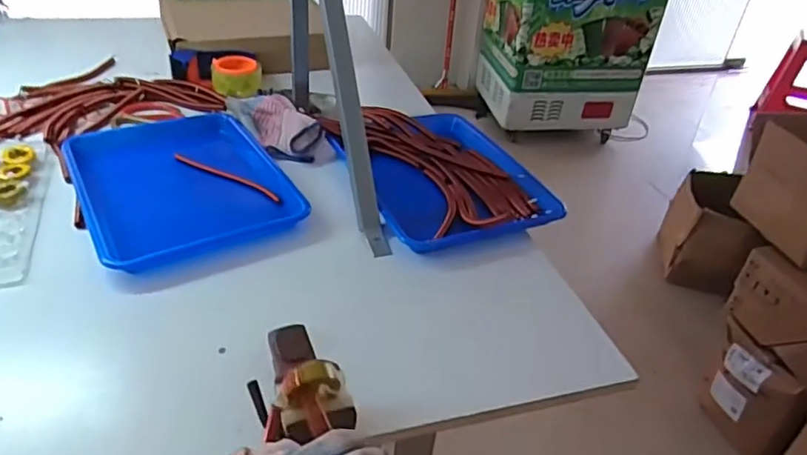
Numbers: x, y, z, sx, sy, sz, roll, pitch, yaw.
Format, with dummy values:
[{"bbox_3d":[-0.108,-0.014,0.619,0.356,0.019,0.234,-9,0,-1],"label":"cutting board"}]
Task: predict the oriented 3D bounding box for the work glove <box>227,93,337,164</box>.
[{"bbox_3d":[-0.203,-0.164,0.921,0.200,0.055,0.090,32,44,32],"label":"work glove"}]

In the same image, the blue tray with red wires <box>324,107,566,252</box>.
[{"bbox_3d":[0.049,-0.088,0.857,0.241,0.040,0.352,-11,39,-21],"label":"blue tray with red wires"}]

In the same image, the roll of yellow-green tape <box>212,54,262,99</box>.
[{"bbox_3d":[-0.305,-0.276,1.056,0.088,0.047,0.086,-3,37,-12],"label":"roll of yellow-green tape"}]

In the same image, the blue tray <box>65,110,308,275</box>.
[{"bbox_3d":[-0.309,-0.067,0.798,0.245,0.028,0.313,-18,42,-28],"label":"blue tray"}]

